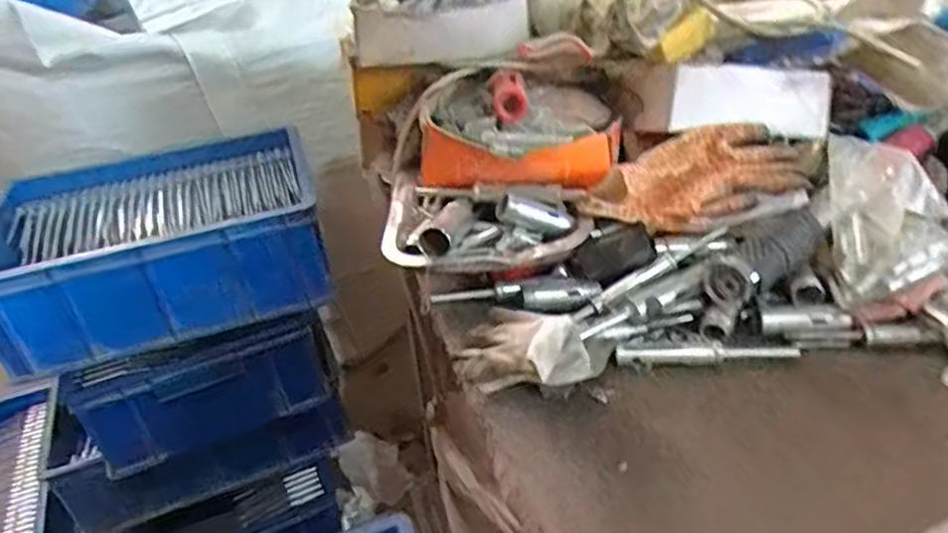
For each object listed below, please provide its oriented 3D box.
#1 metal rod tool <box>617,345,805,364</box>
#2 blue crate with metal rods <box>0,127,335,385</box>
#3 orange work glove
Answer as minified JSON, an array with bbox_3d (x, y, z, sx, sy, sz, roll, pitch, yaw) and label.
[{"bbox_3d":[0.179,0.067,0.533,0.136,0.012,0.014,-2,33,7],"label":"metal rod tool"},{"bbox_3d":[-0.405,-0.036,0.906,0.381,0.137,0.296,-16,34,-15],"label":"blue crate with metal rods"},{"bbox_3d":[0.200,-0.076,0.618,0.213,0.057,0.080,-14,34,-12],"label":"orange work glove"}]

